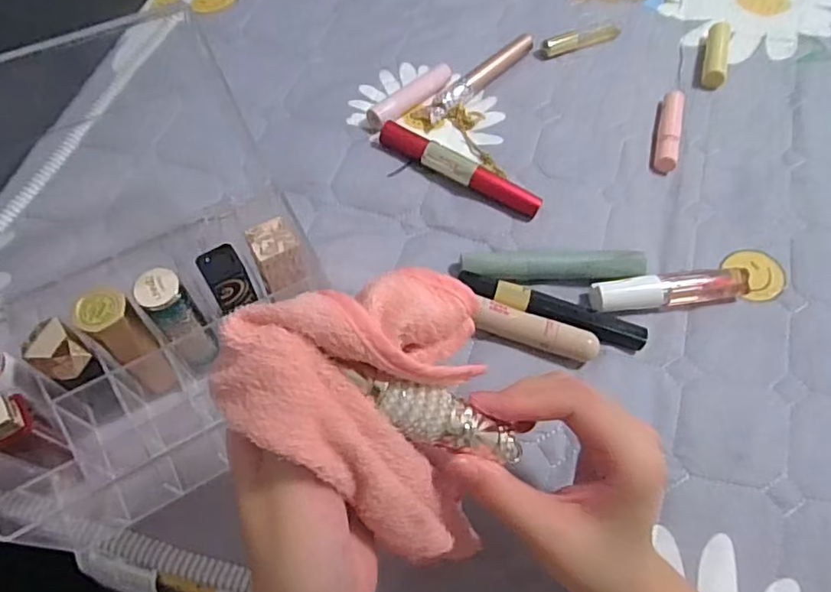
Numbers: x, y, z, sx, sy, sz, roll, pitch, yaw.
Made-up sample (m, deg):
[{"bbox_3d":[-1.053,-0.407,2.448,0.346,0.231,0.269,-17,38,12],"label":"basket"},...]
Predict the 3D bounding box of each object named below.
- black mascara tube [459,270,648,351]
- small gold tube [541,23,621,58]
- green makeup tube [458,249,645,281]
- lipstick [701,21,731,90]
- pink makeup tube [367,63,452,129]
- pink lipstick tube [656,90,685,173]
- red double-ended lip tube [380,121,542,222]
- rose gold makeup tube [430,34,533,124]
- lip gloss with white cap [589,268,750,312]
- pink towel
[{"bbox_3d":[0.090,0.009,0.373,0.123,0.019,0.017,15,62,4],"label":"black mascara tube"},{"bbox_3d":[0.143,-0.224,0.496,0.079,0.010,0.016,-23,66,-15],"label":"small gold tube"},{"bbox_3d":[0.094,-0.019,0.387,0.123,0.017,0.019,-1,62,-4],"label":"green makeup tube"},{"bbox_3d":[0.266,-0.214,0.502,0.020,0.013,0.077,19,63,6],"label":"lipstick"},{"bbox_3d":[-0.004,-0.159,0.450,0.019,0.014,0.085,36,66,14],"label":"pink makeup tube"},{"bbox_3d":[0.207,-0.136,0.462,0.016,0.011,0.086,17,63,6],"label":"pink lipstick tube"},{"bbox_3d":[0.031,-0.092,0.421,0.129,0.023,0.018,26,64,10],"label":"red double-ended lip tube"},{"bbox_3d":[0.052,-0.180,0.469,0.020,0.011,0.127,40,67,16],"label":"rose gold makeup tube"},{"bbox_3d":[0.173,-0.003,0.386,0.108,0.017,0.023,-4,63,-6],"label":"lip gloss with white cap"},{"bbox_3d":[-0.020,0.046,0.220,0.092,0.085,0.094,0,62,-4],"label":"pink towel"}]

